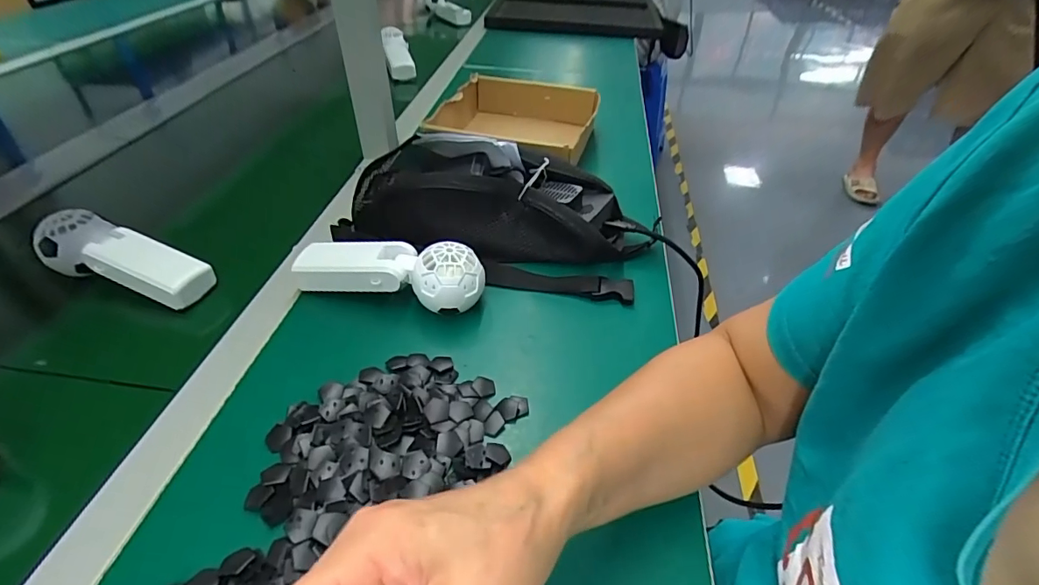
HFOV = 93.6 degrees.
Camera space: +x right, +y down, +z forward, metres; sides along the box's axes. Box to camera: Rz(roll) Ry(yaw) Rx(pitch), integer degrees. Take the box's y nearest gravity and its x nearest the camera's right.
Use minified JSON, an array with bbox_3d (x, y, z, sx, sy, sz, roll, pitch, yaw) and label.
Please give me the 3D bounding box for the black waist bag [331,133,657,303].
[{"bbox_3d":[-0.024,-0.082,0.487,0.311,0.086,0.145,9,42,9],"label":"black waist bag"}]

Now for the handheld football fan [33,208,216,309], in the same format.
[{"bbox_3d":[-0.365,-0.034,0.452,0.154,0.048,0.049,12,43,12],"label":"handheld football fan"}]

